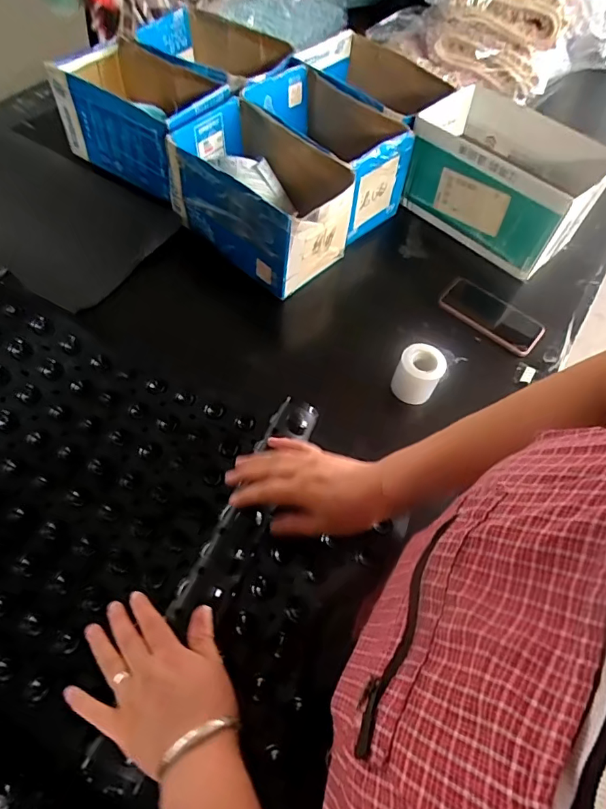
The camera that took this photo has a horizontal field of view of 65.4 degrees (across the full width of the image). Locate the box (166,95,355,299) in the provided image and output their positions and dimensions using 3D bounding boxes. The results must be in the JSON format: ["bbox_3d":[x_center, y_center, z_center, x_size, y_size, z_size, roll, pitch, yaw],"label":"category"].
[{"bbox_3d":[-0.065,-0.346,0.785,0.289,0.139,0.180,39,65,17],"label":"box"}]

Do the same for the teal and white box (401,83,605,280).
[{"bbox_3d":[0.348,-0.407,0.853,0.322,0.163,0.207,41,65,18],"label":"teal and white box"}]

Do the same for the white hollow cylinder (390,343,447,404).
[{"bbox_3d":[0.164,-0.044,0.673,0.061,0.064,0.057,25,62,10],"label":"white hollow cylinder"}]

